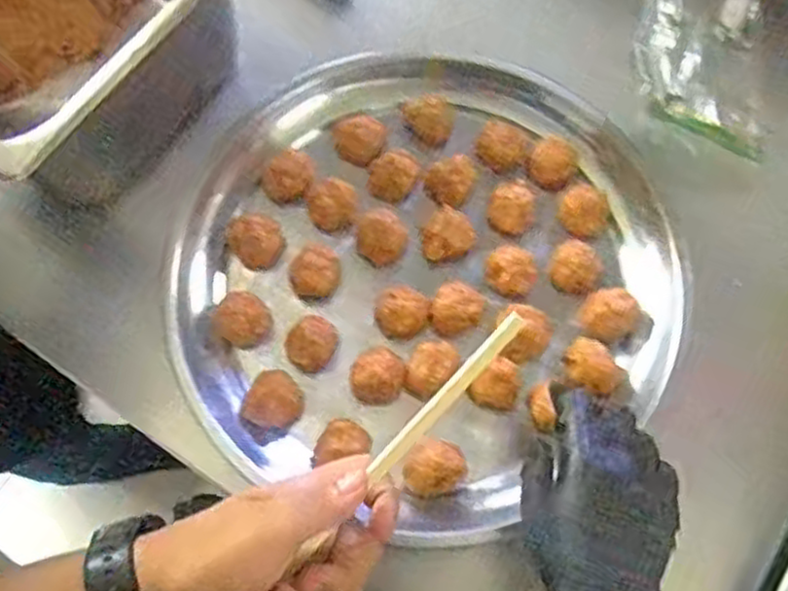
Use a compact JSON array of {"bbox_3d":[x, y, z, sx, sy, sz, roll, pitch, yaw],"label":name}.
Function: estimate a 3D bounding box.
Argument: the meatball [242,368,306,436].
[{"bbox_3d":[-0.091,0.081,0.551,0.044,0.036,0.047,0,71,-1],"label":"meatball"}]

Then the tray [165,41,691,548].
[{"bbox_3d":[0.030,-0.019,0.580,0.367,0.052,0.367,0,71,-1],"label":"tray"}]

